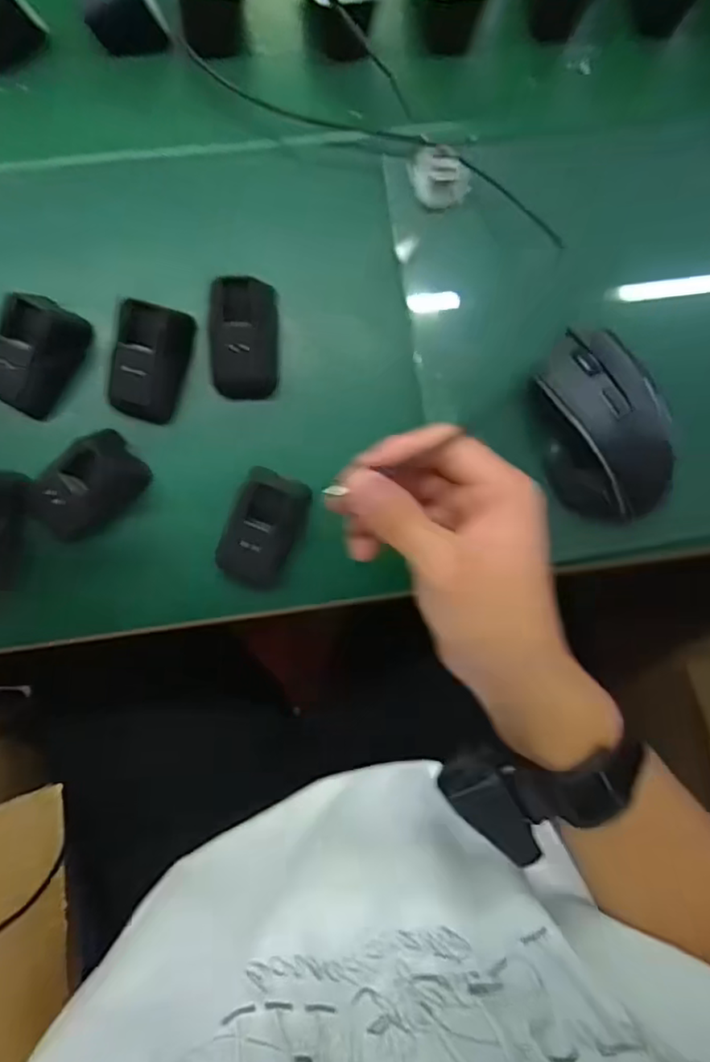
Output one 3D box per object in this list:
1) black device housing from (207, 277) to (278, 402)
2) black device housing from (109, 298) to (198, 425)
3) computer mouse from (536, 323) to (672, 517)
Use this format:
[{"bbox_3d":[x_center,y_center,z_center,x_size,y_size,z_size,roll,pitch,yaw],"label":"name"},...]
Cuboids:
[{"bbox_3d":[-0.067,-0.118,0.376,0.039,0.046,0.066,1,88,-4],"label":"black device housing"},{"bbox_3d":[-0.125,-0.103,0.374,0.040,0.041,0.067,16,87,-3],"label":"black device housing"},{"bbox_3d":[0.153,-0.063,0.384,0.063,0.053,0.119,-20,90,-5],"label":"computer mouse"}]

